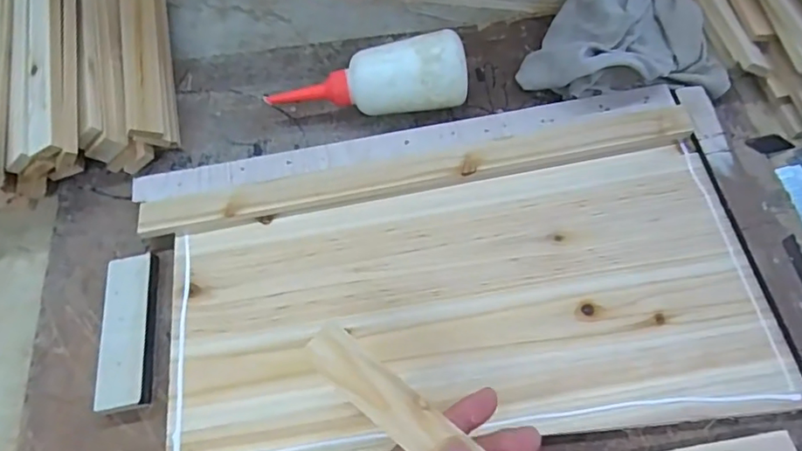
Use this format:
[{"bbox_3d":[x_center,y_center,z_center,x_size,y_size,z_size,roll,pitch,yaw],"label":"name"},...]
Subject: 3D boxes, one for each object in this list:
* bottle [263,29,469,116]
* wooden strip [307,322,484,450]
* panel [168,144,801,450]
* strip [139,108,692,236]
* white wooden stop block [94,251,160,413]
[{"bbox_3d":[-0.027,-0.113,0.460,0.161,0.063,0.052,-13,65,-5],"label":"bottle"},{"bbox_3d":[0.030,0.125,0.288,0.198,0.004,0.026,39,72,9],"label":"wooden strip"},{"bbox_3d":[0.047,0.055,0.401,0.415,0.012,0.193,-8,65,-2],"label":"panel"},{"bbox_3d":[0.017,-0.044,0.440,0.440,0.009,0.033,-11,65,-3],"label":"strip"},{"bbox_3d":[-0.197,0.076,0.394,0.033,0.021,0.110,-8,65,-2],"label":"white wooden stop block"}]

